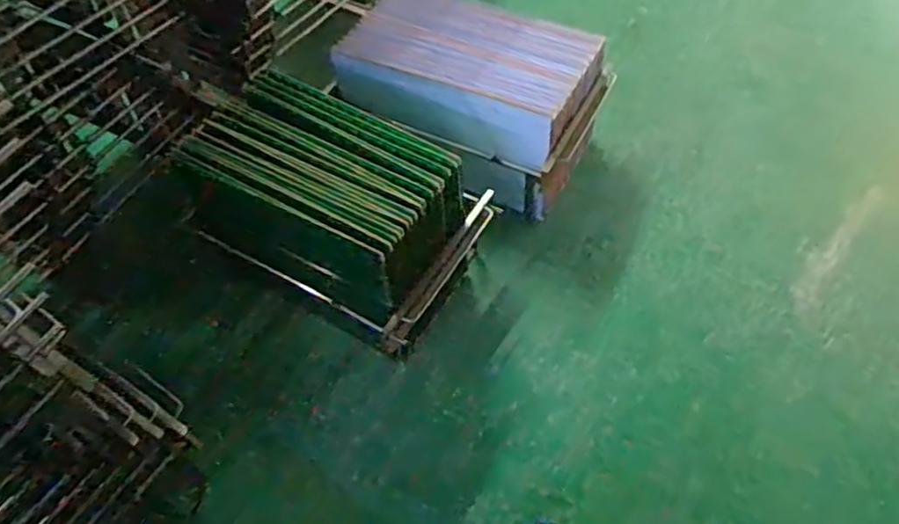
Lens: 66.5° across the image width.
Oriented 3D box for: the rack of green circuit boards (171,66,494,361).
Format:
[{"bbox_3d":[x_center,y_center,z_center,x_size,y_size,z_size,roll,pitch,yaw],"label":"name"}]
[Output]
[{"bbox_3d":[-0.236,-0.101,1.488,0.539,0.393,0.358,22,60,19],"label":"rack of green circuit boards"}]

